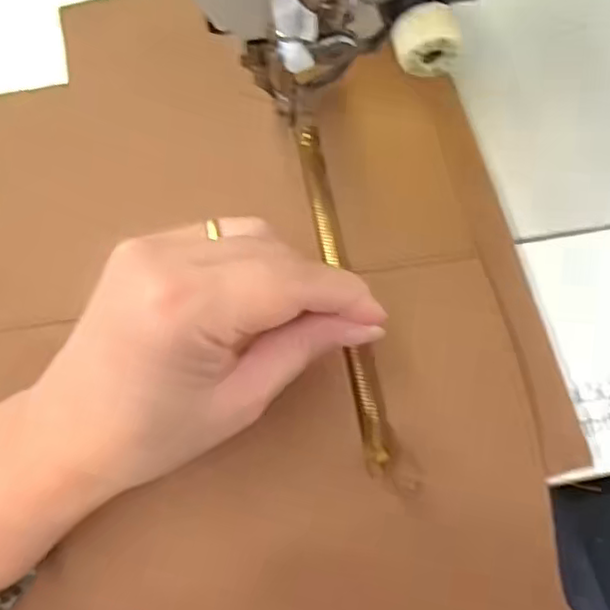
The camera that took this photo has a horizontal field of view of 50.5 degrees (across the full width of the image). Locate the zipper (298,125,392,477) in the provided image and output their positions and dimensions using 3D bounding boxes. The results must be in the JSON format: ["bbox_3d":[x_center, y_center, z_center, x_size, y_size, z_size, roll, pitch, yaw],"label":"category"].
[{"bbox_3d":[0.017,-0.011,0.299,0.011,0.009,0.169,-9,70,-4],"label":"zipper"}]

